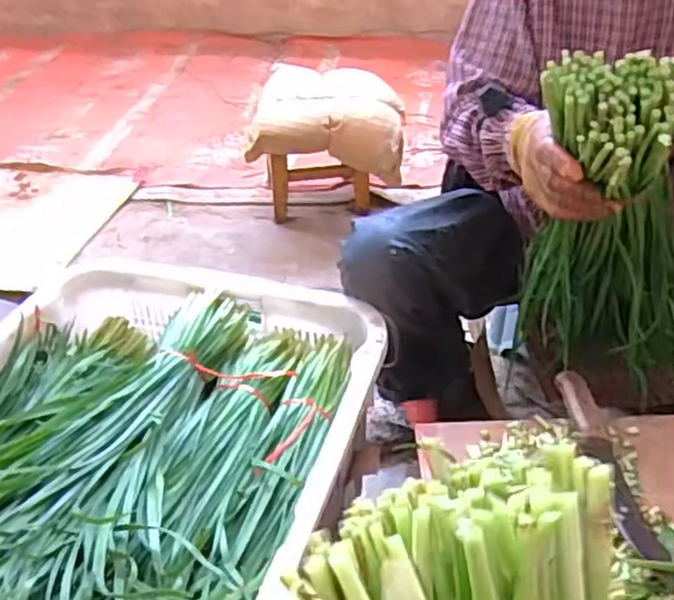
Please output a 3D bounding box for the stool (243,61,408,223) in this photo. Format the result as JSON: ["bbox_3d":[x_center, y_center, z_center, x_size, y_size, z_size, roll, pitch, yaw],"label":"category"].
[{"bbox_3d":[-0.012,-0.358,1.659,0.330,0.284,0.335,-1,39,4],"label":"stool"}]

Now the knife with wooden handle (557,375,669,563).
[{"bbox_3d":[0.280,0.163,0.740,0.041,0.023,0.226,-5,39,-1],"label":"knife with wooden handle"}]

